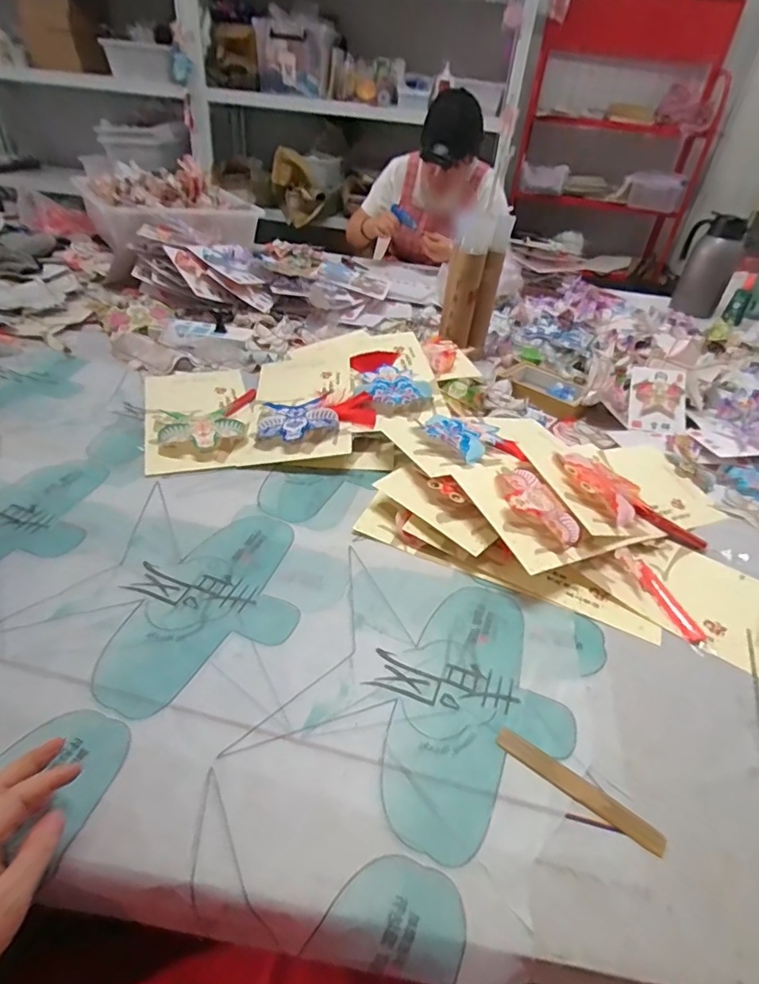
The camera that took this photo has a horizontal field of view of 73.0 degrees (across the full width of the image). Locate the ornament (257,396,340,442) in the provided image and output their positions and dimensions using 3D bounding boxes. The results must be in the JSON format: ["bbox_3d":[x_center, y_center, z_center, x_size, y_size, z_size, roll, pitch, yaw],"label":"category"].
[{"bbox_3d":[-0.132,-0.118,0.834,0.128,0.017,0.134,-9,36,2],"label":"ornament"}]

